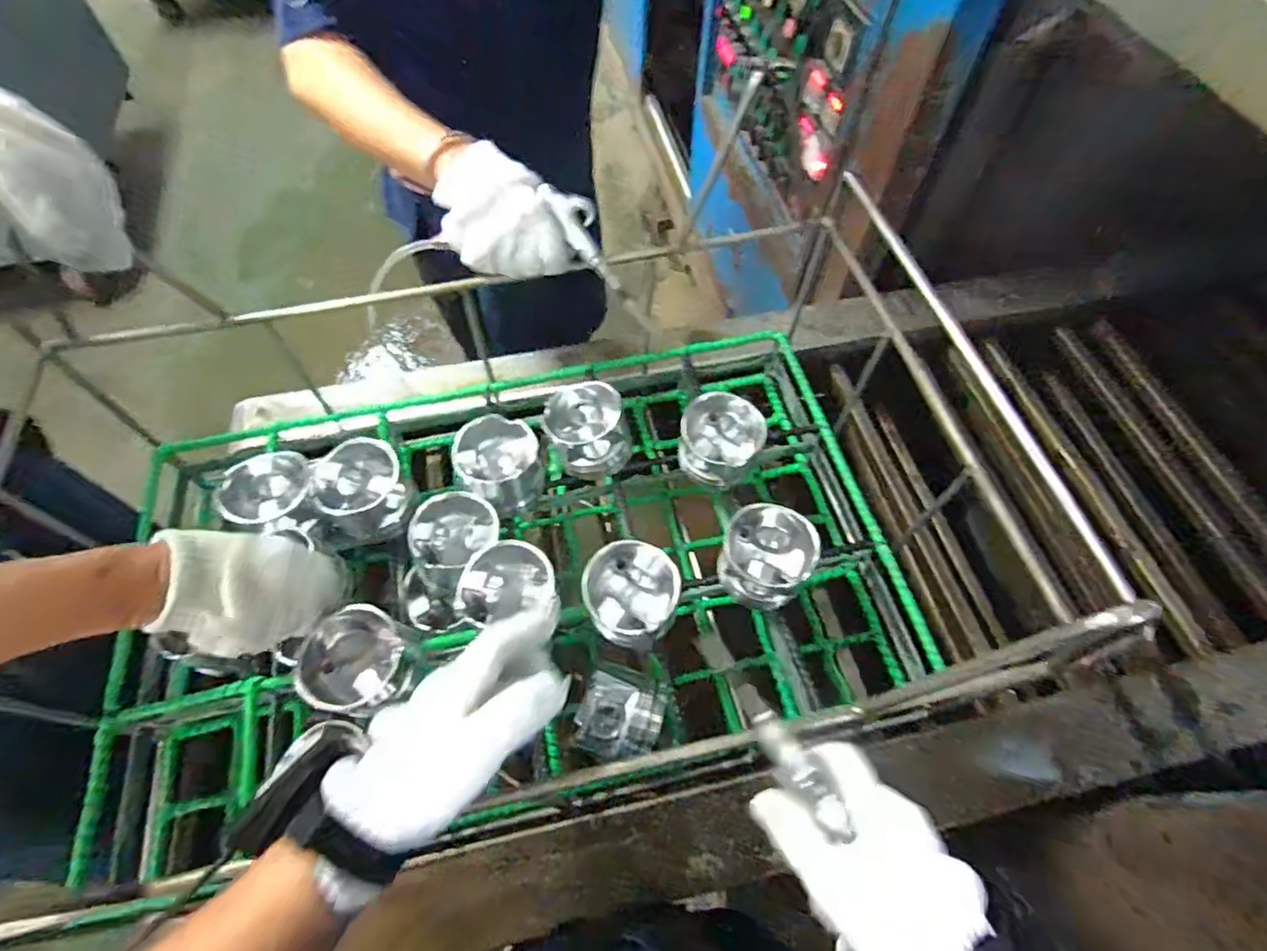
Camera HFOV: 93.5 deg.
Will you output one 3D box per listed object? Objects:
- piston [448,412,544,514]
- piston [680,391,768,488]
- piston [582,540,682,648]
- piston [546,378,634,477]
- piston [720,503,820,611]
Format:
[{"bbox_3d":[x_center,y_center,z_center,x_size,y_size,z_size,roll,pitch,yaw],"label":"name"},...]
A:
[{"bbox_3d":[-0.145,-0.014,0.646,0.089,0.052,0.092,14,61,7],"label":"piston"},{"bbox_3d":[0.094,-0.038,0.659,0.086,0.071,0.089,1,60,-1],"label":"piston"},{"bbox_3d":[-0.001,0.110,0.562,0.087,0.056,0.090,-28,65,-16],"label":"piston"},{"bbox_3d":[-0.055,-0.050,0.686,0.091,0.079,0.093,-16,62,-10],"label":"piston"},{"bbox_3d":[0.133,0.083,0.604,0.088,0.072,0.083,20,62,10],"label":"piston"}]

